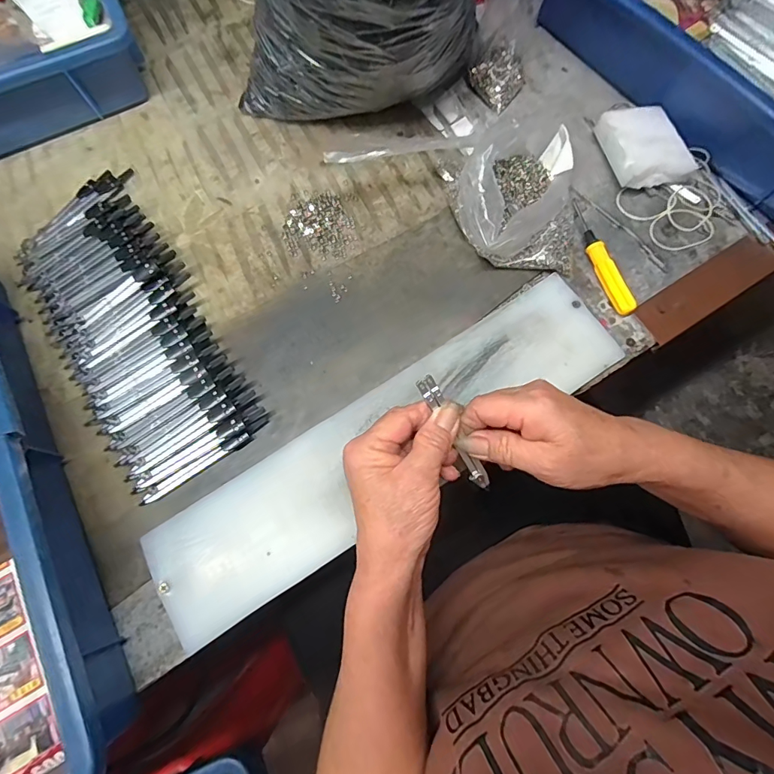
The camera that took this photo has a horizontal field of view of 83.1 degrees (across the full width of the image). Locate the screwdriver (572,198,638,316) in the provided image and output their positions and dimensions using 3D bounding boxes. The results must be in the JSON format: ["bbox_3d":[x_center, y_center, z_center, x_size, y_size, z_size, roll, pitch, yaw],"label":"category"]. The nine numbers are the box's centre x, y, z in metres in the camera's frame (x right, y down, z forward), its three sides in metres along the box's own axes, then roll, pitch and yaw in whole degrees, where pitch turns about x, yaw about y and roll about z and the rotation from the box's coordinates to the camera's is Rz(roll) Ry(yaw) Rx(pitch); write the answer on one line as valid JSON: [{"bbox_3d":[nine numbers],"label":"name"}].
[{"bbox_3d":[0.190,-0.118,0.389,0.016,0.016,0.119,-14,74,-2],"label":"screwdriver"}]

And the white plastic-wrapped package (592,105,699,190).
[{"bbox_3d":[0.240,-0.224,0.413,0.061,0.029,0.080,-11,74,-1],"label":"white plastic-wrapped package"}]

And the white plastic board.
[{"bbox_3d":[0.004,0.044,0.348,0.399,0.010,0.095,-33,76,-7],"label":"white plastic board"}]

